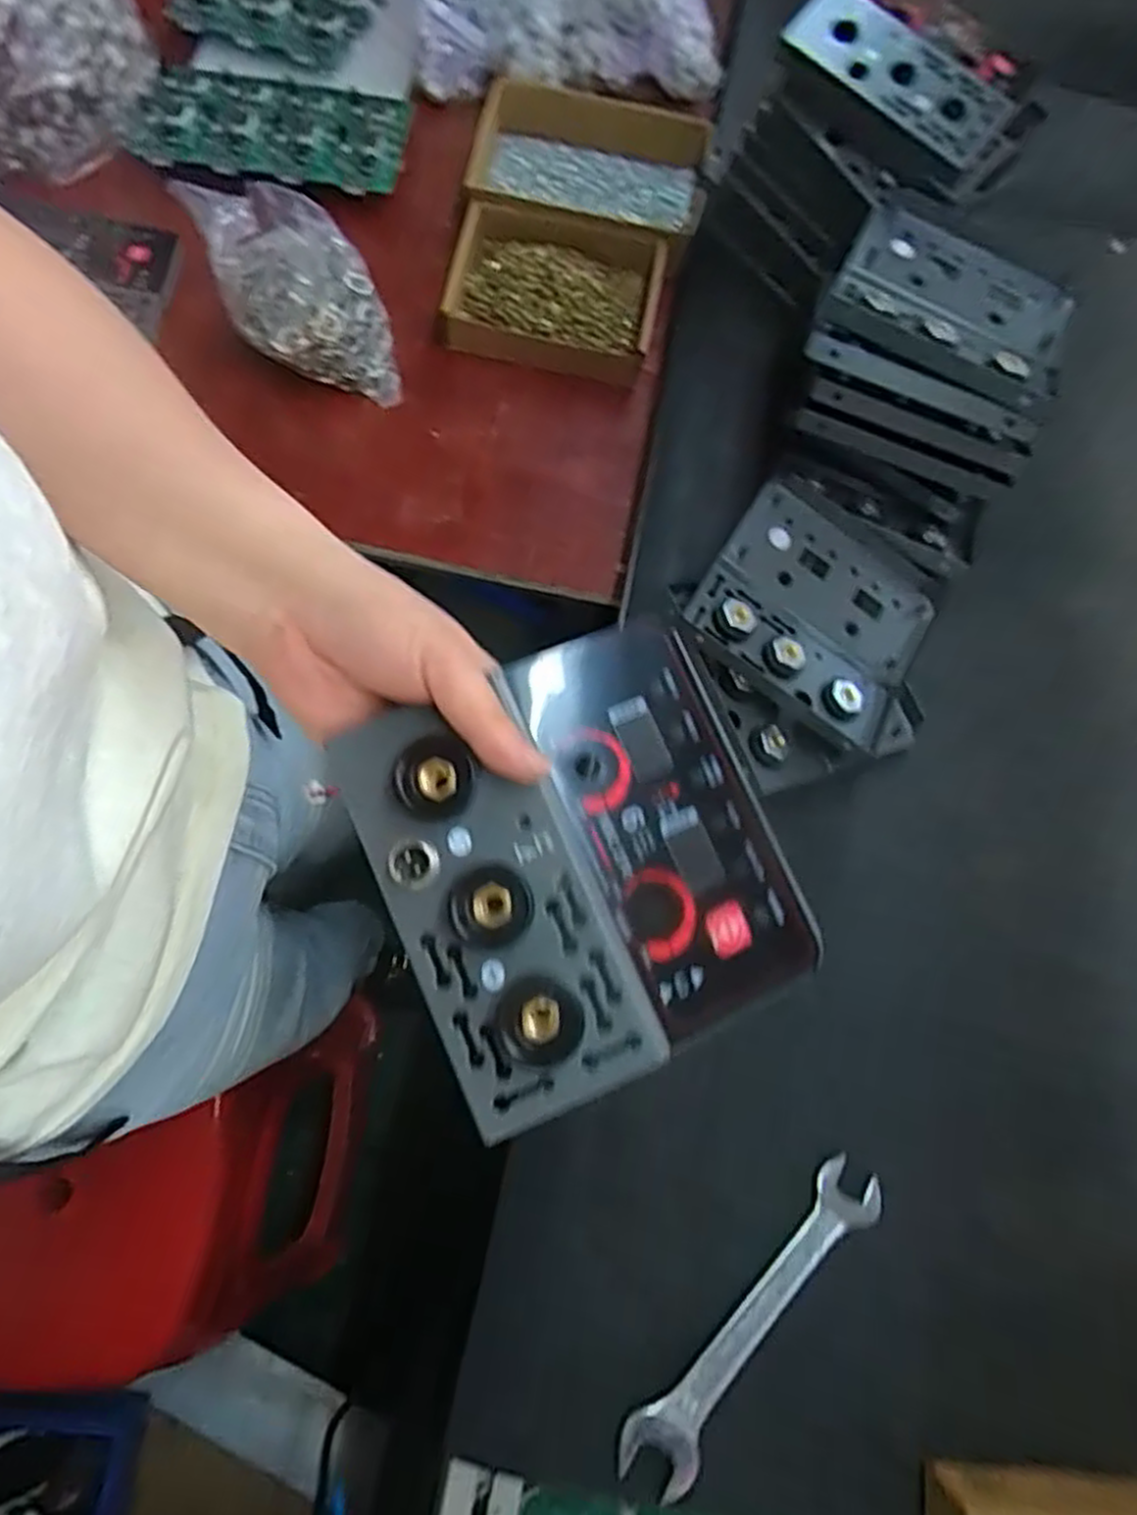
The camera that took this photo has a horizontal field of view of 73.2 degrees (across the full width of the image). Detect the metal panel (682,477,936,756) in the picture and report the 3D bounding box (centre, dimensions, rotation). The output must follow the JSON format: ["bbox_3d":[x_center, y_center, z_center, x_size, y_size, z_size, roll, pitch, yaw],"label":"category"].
[{"bbox_3d":[0.170,-0.096,0.533,0.157,0.020,0.141,36,71,-5],"label":"metal panel"}]

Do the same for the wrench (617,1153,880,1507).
[{"bbox_3d":[0.105,0.310,0.425,0.040,0.007,0.194,44,72,7],"label":"wrench"}]

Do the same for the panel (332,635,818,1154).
[{"bbox_3d":[0.006,0.035,0.287,0.144,0.041,0.151,-24,73,-8],"label":"panel"}]

